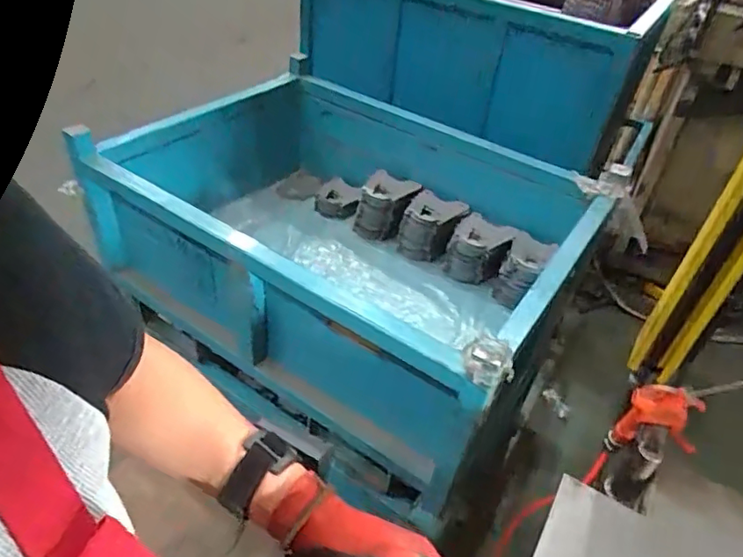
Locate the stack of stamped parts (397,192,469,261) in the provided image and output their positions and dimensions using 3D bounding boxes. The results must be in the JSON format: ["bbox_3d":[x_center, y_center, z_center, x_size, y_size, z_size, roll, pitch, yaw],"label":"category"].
[{"bbox_3d":[0.155,-0.121,1.388,0.149,0.164,0.112,21,42,15],"label":"stack of stamped parts"}]

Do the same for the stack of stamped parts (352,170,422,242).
[{"bbox_3d":[0.035,-0.183,1.419,0.148,0.153,0.080,22,43,16],"label":"stack of stamped parts"}]

